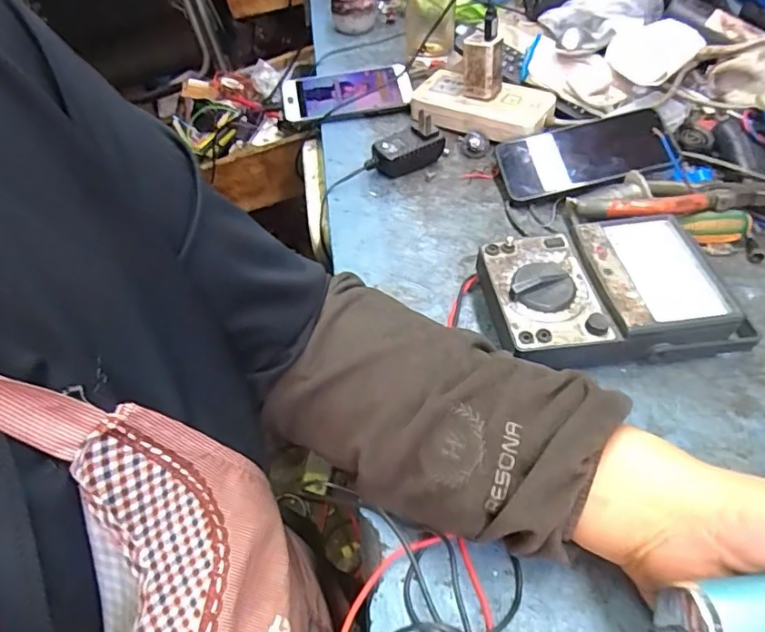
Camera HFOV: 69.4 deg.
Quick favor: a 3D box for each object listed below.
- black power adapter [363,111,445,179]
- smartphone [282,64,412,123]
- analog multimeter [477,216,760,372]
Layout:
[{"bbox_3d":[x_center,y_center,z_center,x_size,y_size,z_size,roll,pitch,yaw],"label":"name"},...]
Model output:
[{"bbox_3d":[0.022,-0.173,0.571,0.082,0.042,0.039,-29,55,-21],"label":"black power adapter"},{"bbox_3d":[-0.043,-0.267,0.657,0.150,0.011,0.070,-8,63,1],"label":"smartphone"},{"bbox_3d":[0.170,-0.014,0.428,0.182,0.049,0.118,-11,51,-7],"label":"analog multimeter"}]

